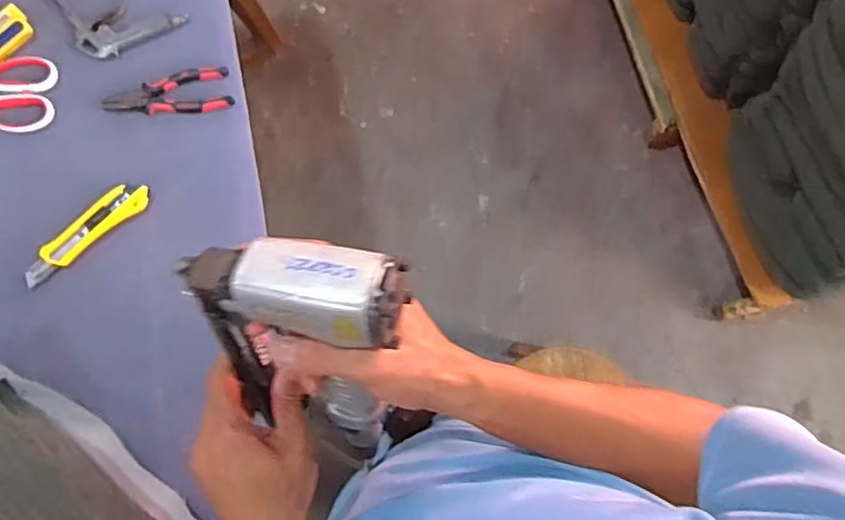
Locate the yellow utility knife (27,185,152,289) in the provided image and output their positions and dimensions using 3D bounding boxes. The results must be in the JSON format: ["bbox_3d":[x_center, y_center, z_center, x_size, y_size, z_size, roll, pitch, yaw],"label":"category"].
[{"bbox_3d":[-0.403,-0.035,0.730,0.166,0.015,0.036,-41,81,-11],"label":"yellow utility knife"}]

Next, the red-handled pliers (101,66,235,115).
[{"bbox_3d":[-0.325,-0.208,0.781,0.154,0.020,0.062,-14,77,-5],"label":"red-handled pliers"}]

